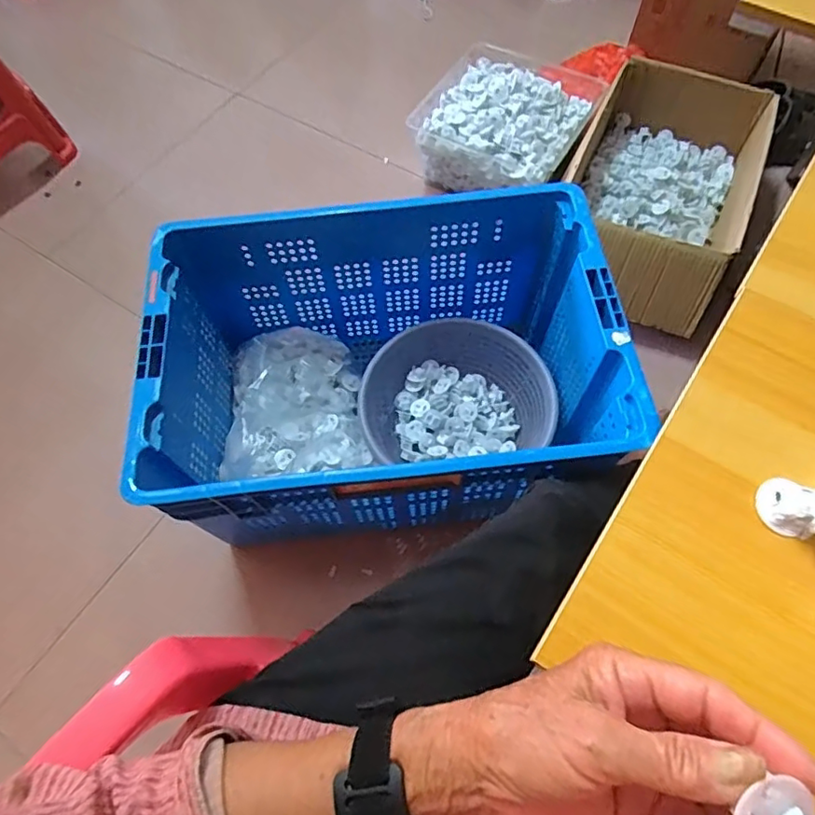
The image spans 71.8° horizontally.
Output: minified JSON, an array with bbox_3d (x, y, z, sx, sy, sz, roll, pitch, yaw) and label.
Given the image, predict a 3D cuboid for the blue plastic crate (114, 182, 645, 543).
[{"bbox_3d":[-0.028,-0.039,0.810,0.566,0.301,0.376,-7,64,-1],"label":"blue plastic crate"}]

